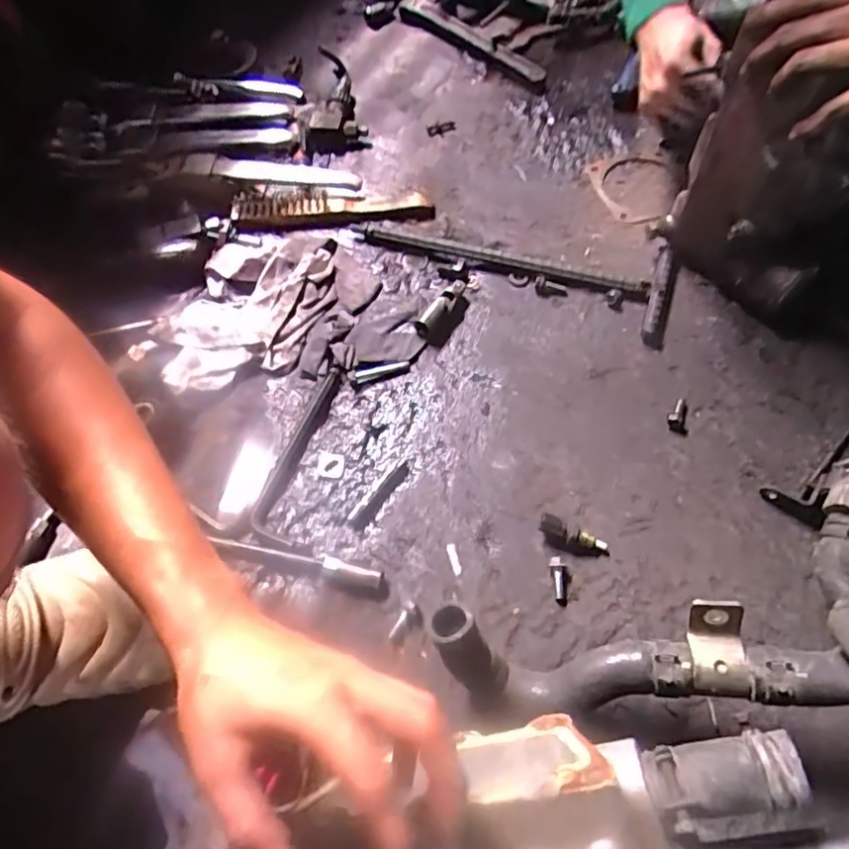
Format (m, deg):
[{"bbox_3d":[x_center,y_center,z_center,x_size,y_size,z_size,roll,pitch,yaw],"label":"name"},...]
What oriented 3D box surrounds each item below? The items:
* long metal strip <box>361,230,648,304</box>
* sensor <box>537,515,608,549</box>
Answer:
[{"bbox_3d":[0.084,-0.178,0.659,0.308,0.016,0.024,16,63,11],"label":"long metal strip"},{"bbox_3d":[0.124,0.091,0.507,0.058,0.015,0.013,22,63,-7],"label":"sensor"}]

